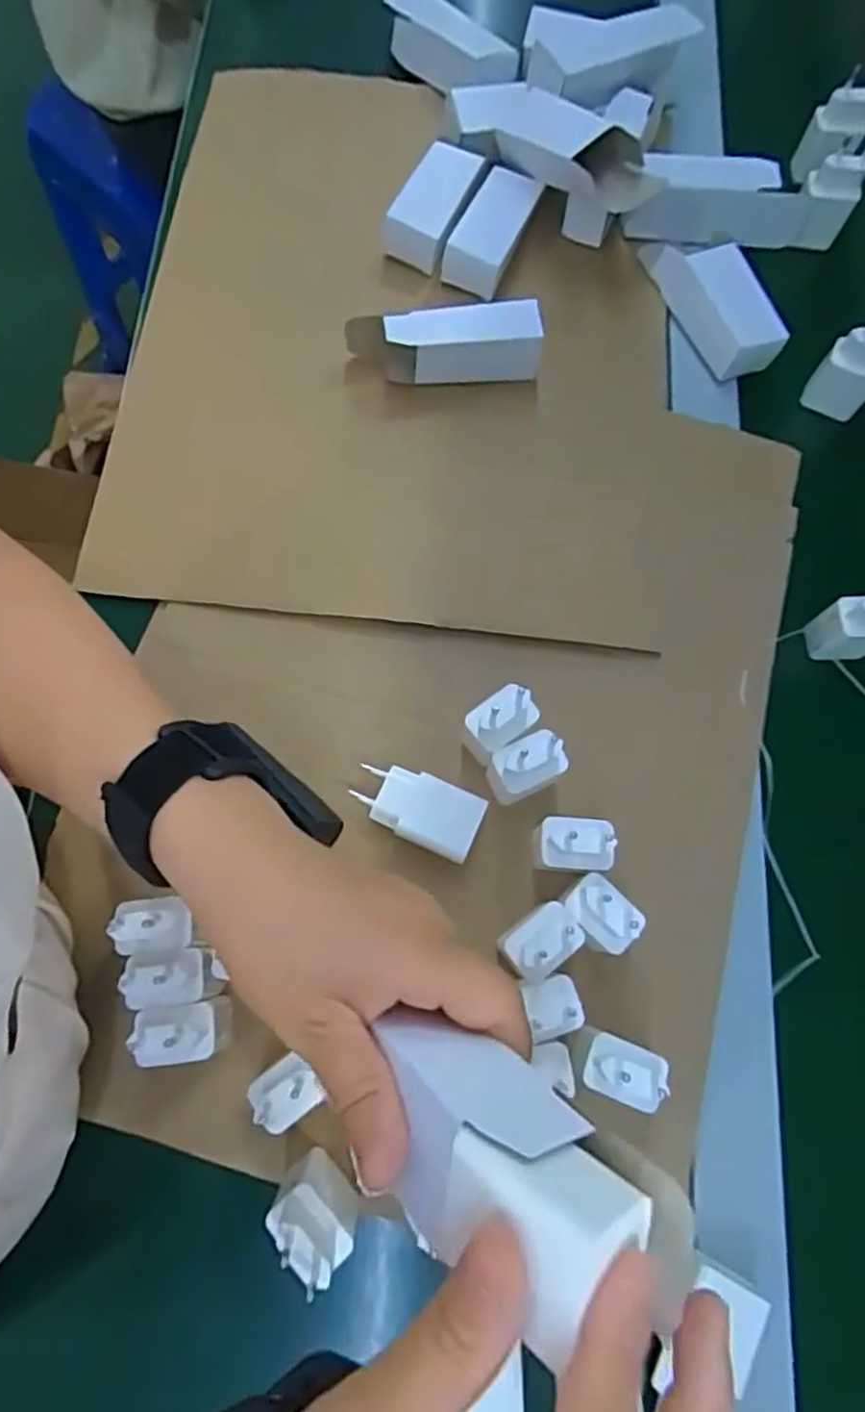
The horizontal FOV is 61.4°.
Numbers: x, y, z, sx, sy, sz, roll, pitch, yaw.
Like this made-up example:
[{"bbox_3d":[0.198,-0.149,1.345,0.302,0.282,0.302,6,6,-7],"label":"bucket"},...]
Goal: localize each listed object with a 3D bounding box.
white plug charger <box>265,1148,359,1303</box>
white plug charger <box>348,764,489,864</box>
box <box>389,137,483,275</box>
[{"bbox_3d":[-0.059,0.252,0.360,0.040,0.064,0.029,37,77,10],"label":"white plug charger"},{"bbox_3d":[-0.009,0.062,0.438,0.076,0.025,0.039,24,75,7],"label":"white plug charger"},{"bbox_3d":[-0.001,-0.386,0.563,0.048,0.031,0.089,22,74,6],"label":"box"}]

